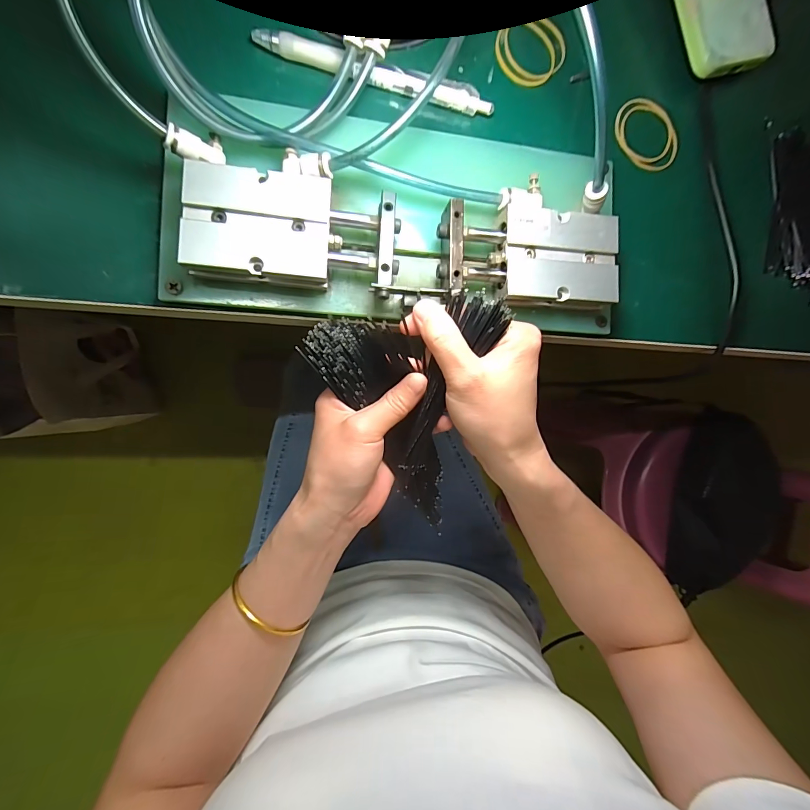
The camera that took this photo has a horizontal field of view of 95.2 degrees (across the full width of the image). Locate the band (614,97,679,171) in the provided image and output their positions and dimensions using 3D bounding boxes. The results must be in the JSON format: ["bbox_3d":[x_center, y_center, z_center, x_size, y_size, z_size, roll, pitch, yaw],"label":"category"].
[{"bbox_3d":[0.177,-0.197,0.267,0.046,0.004,0.053,-39,97,-7],"label":"band"}]

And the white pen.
[{"bbox_3d":[-0.015,-0.203,0.230,0.144,0.014,0.015,5,90,-10],"label":"white pen"}]

